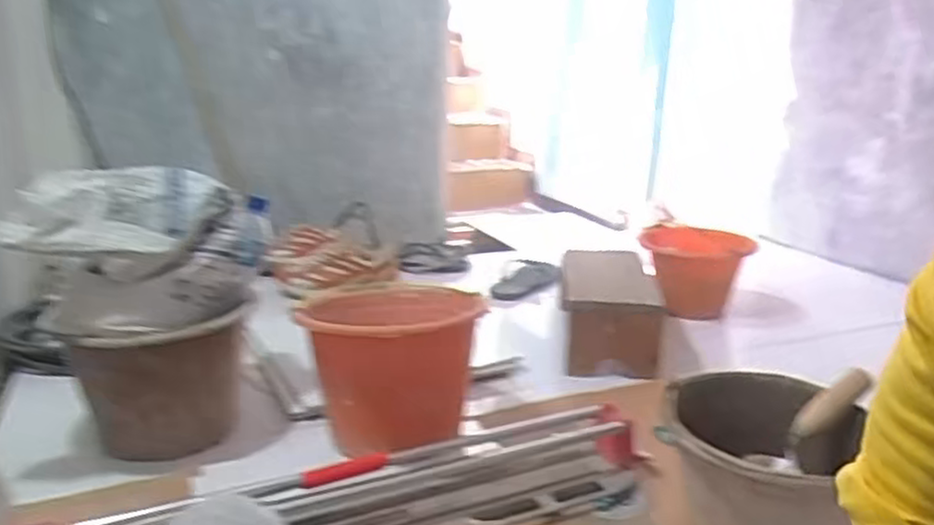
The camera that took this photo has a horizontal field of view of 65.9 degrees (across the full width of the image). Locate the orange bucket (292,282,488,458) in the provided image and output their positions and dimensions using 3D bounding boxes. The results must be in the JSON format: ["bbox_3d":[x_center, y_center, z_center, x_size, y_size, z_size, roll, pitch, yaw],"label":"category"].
[{"bbox_3d":[-0.105,0.148,1.041,0.226,0.211,0.281,4,16,10],"label":"orange bucket"}]

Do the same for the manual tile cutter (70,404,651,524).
[{"bbox_3d":[-0.111,0.277,0.837,0.743,0.084,0.115,-5,17,-22],"label":"manual tile cutter"}]

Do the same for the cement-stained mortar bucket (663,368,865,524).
[{"bbox_3d":[0.341,0.244,0.850,0.202,0.154,0.214,1,16,0],"label":"cement-stained mortar bucket"}]

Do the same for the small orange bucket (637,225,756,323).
[{"bbox_3d":[0.497,0.020,1.584,0.227,0.158,0.219,1,16,0],"label":"small orange bucket"}]

